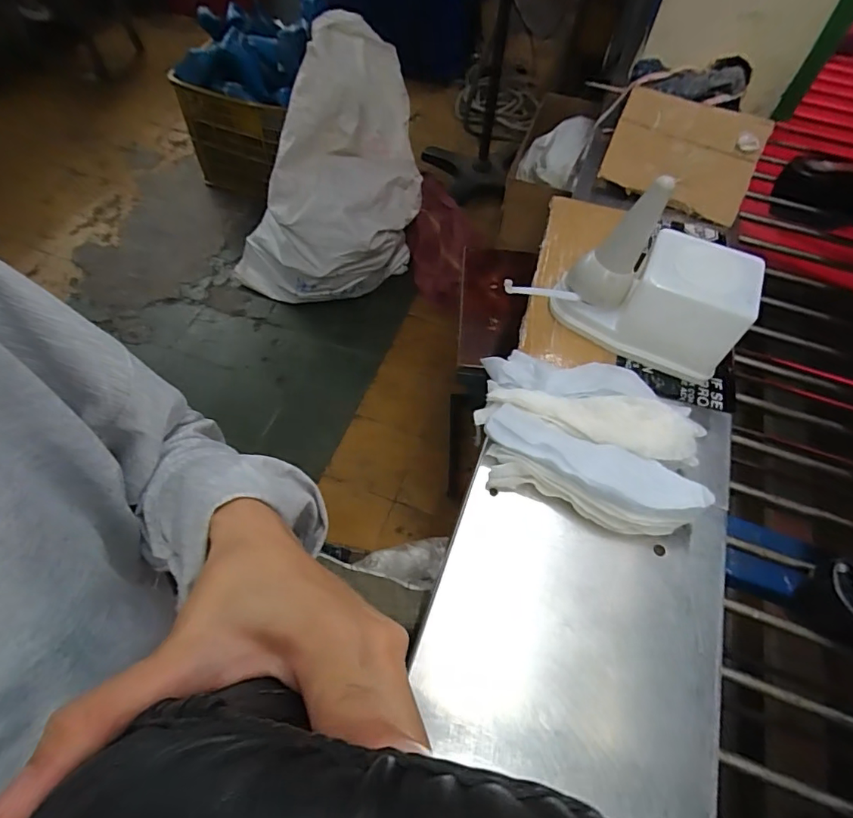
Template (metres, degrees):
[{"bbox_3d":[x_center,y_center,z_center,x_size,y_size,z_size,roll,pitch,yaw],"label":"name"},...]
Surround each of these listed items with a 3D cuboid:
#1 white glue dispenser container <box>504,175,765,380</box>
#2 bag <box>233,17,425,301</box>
[{"bbox_3d":[0.214,-0.130,0.529,0.234,0.137,0.112,17,57,7],"label":"white glue dispenser container"},{"bbox_3d":[-0.312,-0.674,1.484,0.571,0.664,0.407,0,57,-5],"label":"bag"}]

